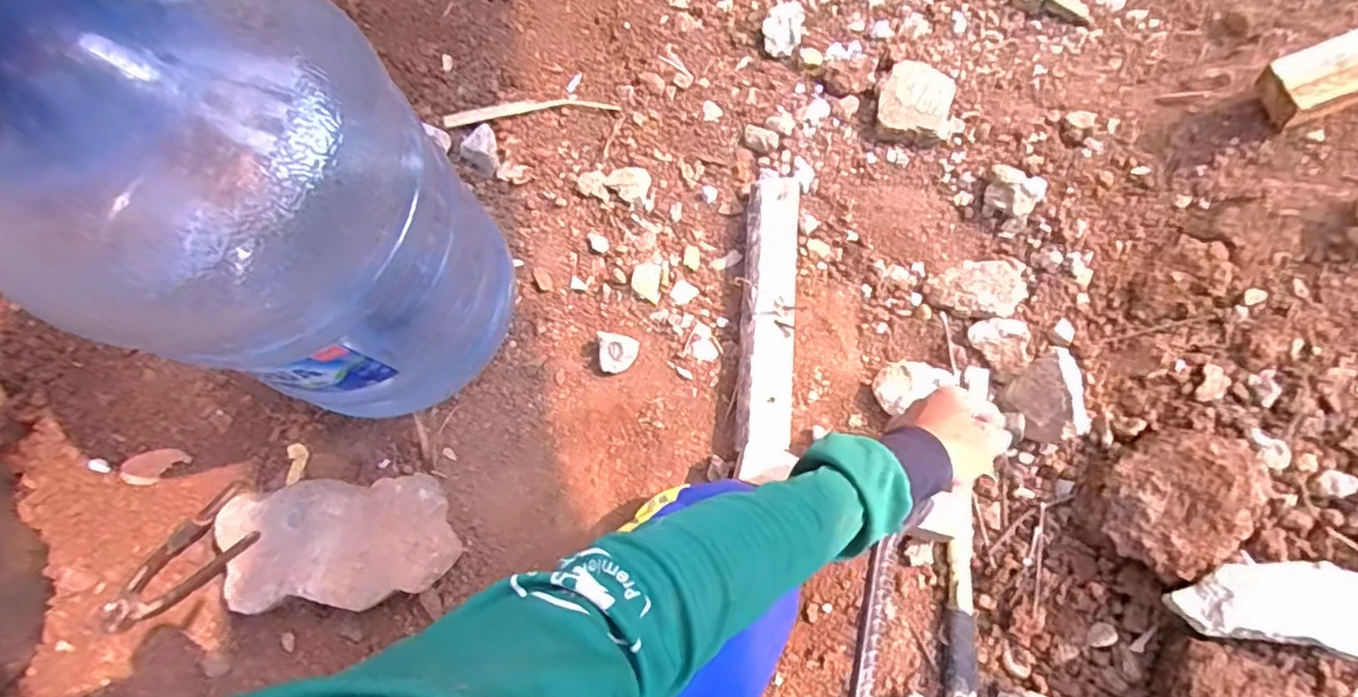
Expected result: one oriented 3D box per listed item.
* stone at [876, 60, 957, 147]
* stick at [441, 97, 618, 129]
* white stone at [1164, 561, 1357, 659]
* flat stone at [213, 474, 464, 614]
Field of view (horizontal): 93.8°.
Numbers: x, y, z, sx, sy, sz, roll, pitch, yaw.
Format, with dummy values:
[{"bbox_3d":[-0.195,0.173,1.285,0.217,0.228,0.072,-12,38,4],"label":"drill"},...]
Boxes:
[{"bbox_3d":[0.272,-0.284,0.732,0.081,0.037,0.101,18,69,9],"label":"stone"},{"bbox_3d":[-0.181,-0.297,0.777,0.209,0.013,0.033,-9,68,-2],"label":"stick"},{"bbox_3d":[0.475,0.207,0.507,0.132,0.023,0.066,-6,67,15],"label":"white stone"},{"bbox_3d":[-0.330,0.189,0.622,0.213,0.064,0.126,-11,68,-3],"label":"flat stone"}]

